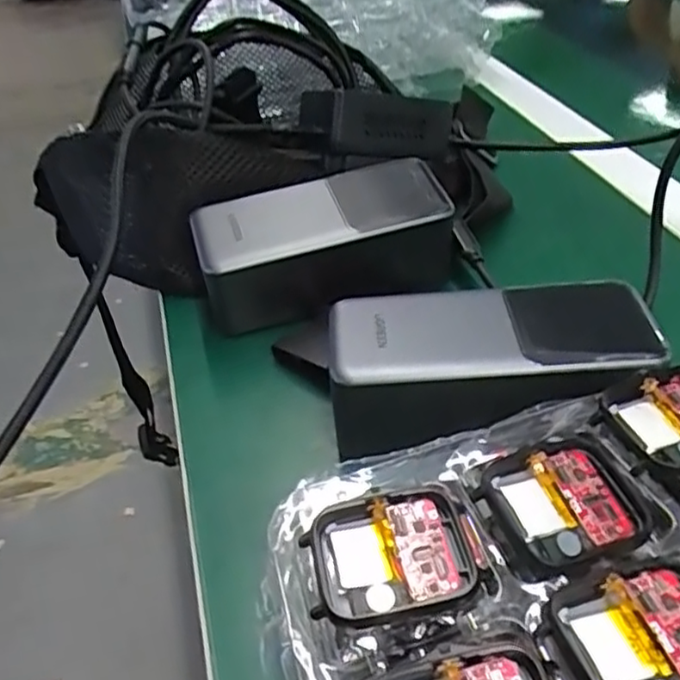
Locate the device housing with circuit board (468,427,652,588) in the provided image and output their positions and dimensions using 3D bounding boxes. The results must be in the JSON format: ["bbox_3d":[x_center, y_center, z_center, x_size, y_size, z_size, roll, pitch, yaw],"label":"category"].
[{"bbox_3d":[0.068,0.048,0.200,0.052,0.009,0.038,-19,42,-16],"label":"device housing with circuit board"}]

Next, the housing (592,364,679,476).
[{"bbox_3d":[0.108,0.026,0.217,0.044,0.010,0.040,-16,42,-13],"label":"housing"}]

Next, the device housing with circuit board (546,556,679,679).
[{"bbox_3d":[0.077,0.074,0.164,0.044,0.005,0.037,-12,41,-9],"label":"device housing with circuit board"}]

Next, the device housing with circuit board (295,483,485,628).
[{"bbox_3d":[0.014,0.060,0.190,0.045,0.005,0.037,-11,41,-7],"label":"device housing with circuit board"}]

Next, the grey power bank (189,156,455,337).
[{"bbox_3d":[-0.007,-0.049,0.357,0.130,0.055,0.051,-16,42,-13],"label":"grey power bank"}]

